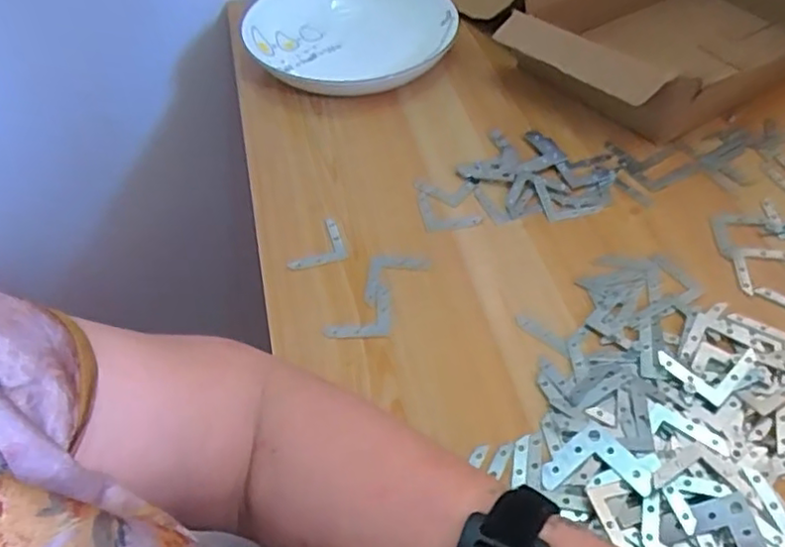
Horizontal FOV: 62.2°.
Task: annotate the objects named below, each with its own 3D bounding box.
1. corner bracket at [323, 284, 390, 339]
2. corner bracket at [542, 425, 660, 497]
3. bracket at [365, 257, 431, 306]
[{"bbox_3d":[-0.023,0.024,0.422,0.041,0.004,0.042,-1,49,1],"label":"corner bracket"},{"bbox_3d":[0.111,0.100,0.348,0.058,0.004,0.035,-1,50,15],"label":"corner bracket"},{"bbox_3d":[0.003,0.004,0.439,0.041,0.004,0.043,4,49,5],"label":"bracket"}]

